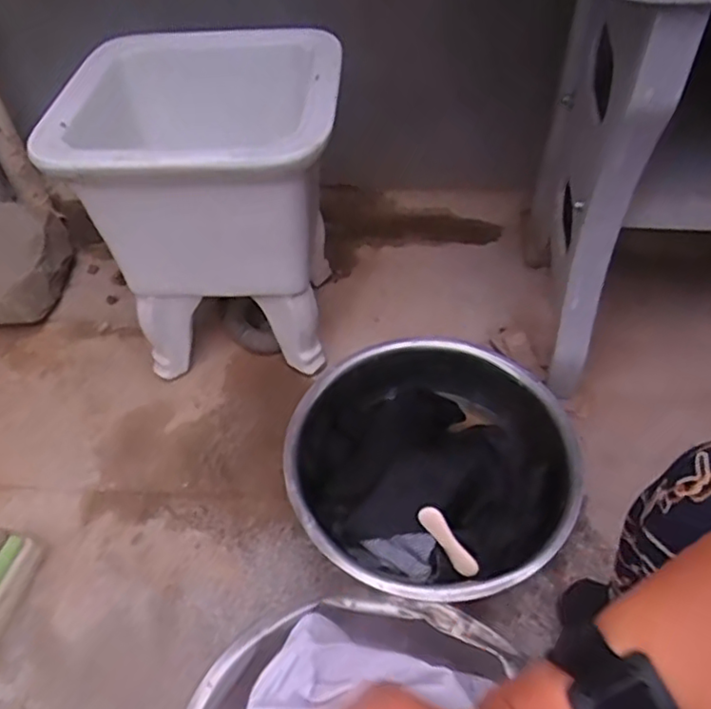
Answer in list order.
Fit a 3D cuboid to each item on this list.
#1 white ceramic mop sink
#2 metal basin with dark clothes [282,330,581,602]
[{"bbox_3d":[-0.201,-0.201,0.881,0.366,0.357,0.286,-1,51,3],"label":"white ceramic mop sink"},{"bbox_3d":[0.093,0.132,0.791,0.332,0.144,0.328,-2,51,2],"label":"metal basin with dark clothes"}]

